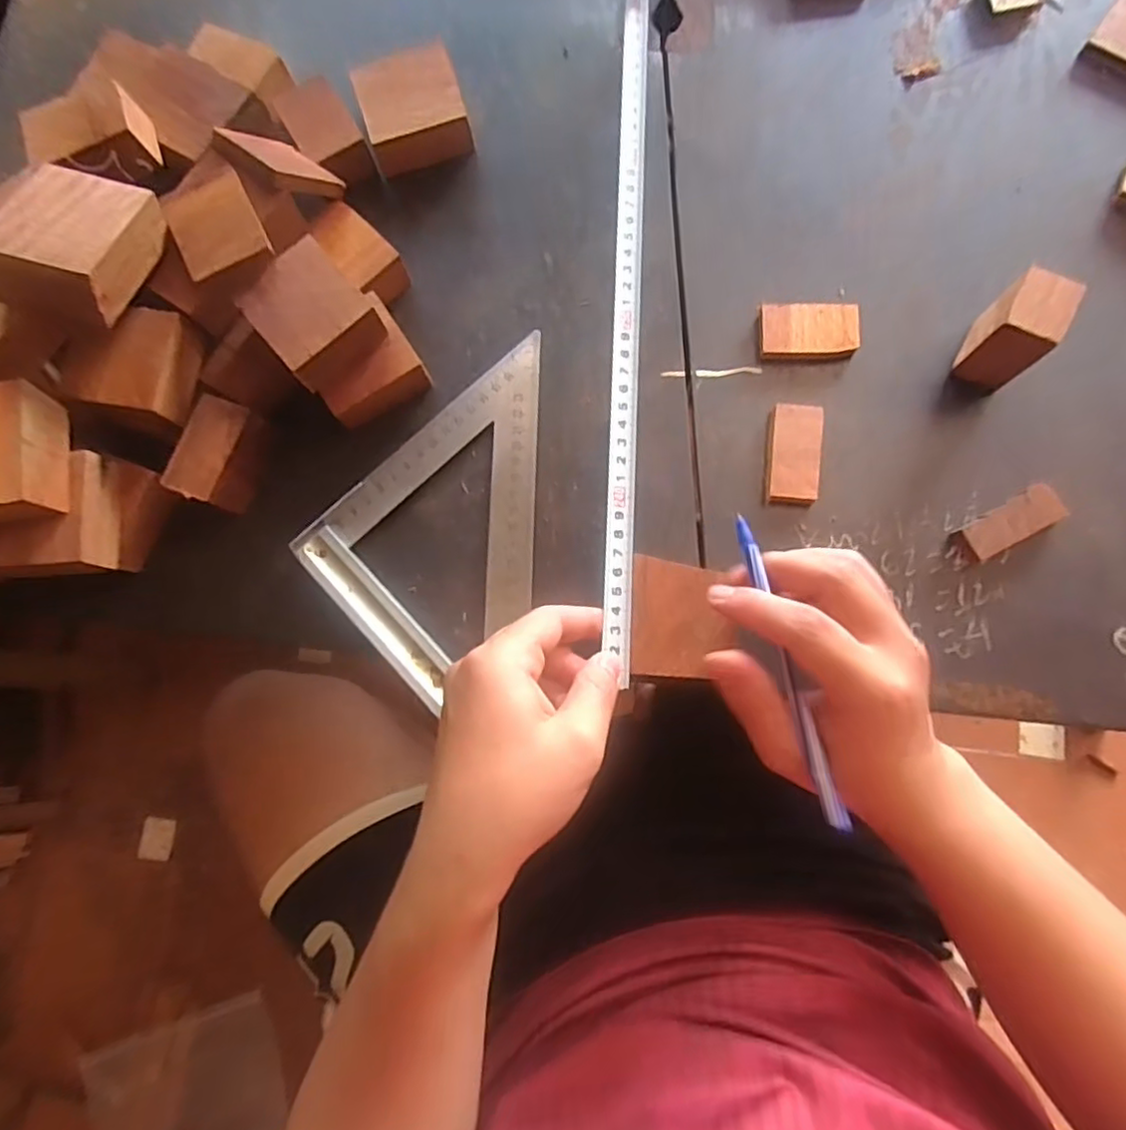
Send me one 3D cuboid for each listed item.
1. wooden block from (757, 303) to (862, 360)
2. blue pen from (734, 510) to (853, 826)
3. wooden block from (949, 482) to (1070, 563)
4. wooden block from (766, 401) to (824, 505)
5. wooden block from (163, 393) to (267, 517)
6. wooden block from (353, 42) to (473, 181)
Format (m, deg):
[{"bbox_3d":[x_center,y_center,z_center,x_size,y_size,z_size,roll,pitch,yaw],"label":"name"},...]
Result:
[{"bbox_3d":[0.143,-0.136,0.383,0.055,0.010,0.029,0,80,3],"label":"wooden block"},{"bbox_3d":[0.098,0.045,0.289,0.008,0.006,0.140,-15,80,0],"label":"blue pen"},{"bbox_3d":[0.240,-0.022,0.355,0.057,0.012,0.022,-30,80,-3],"label":"wooden block"},{"bbox_3d":[0.130,-0.062,0.373,0.028,0.010,0.057,4,81,3],"label":"wooden block"},{"bbox_3d":[-0.189,-0.061,0.364,0.034,0.030,0.055,23,82,6],"label":"wooden block"},{"bbox_3d":[-0.091,-0.278,0.408,0.059,0.028,0.061,-18,80,0],"label":"wooden block"}]

